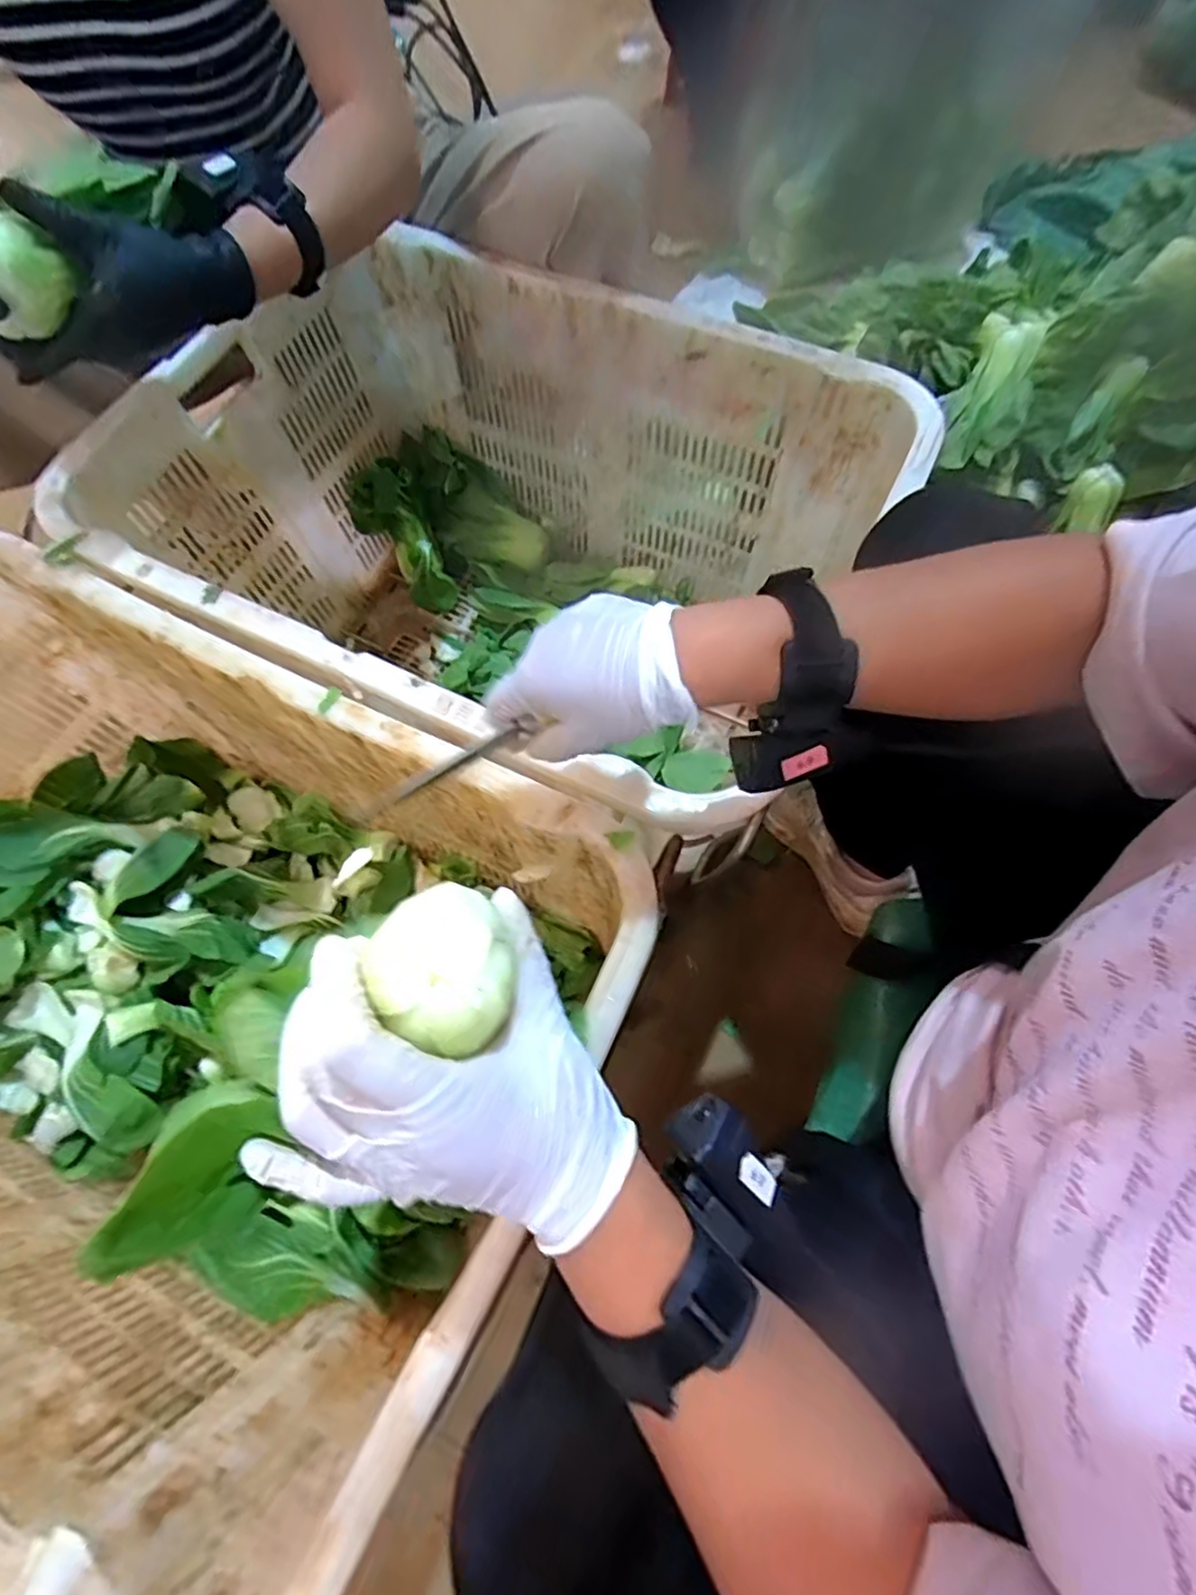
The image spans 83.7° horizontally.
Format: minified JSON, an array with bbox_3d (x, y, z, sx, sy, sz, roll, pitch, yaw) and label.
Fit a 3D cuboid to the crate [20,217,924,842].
[{"bbox_3d":[-0.089,-0.220,0.714,0.651,0.353,0.458,25,71,12],"label":"crate"}]

